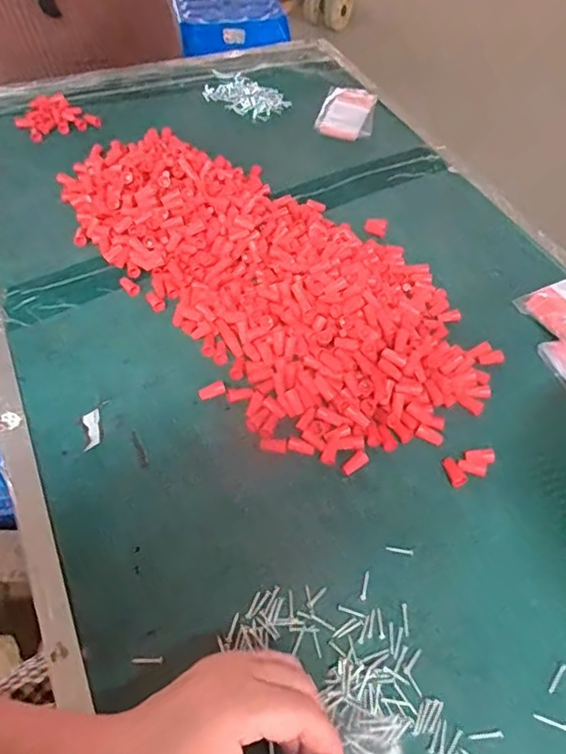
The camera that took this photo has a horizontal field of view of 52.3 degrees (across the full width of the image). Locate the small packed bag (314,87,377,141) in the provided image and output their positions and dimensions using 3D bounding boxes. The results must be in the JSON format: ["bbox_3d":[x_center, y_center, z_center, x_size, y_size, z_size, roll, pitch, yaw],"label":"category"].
[{"bbox_3d":[0.089,-0.369,0.802,0.073,0.014,0.113,10,52,6],"label":"small packed bag"}]

